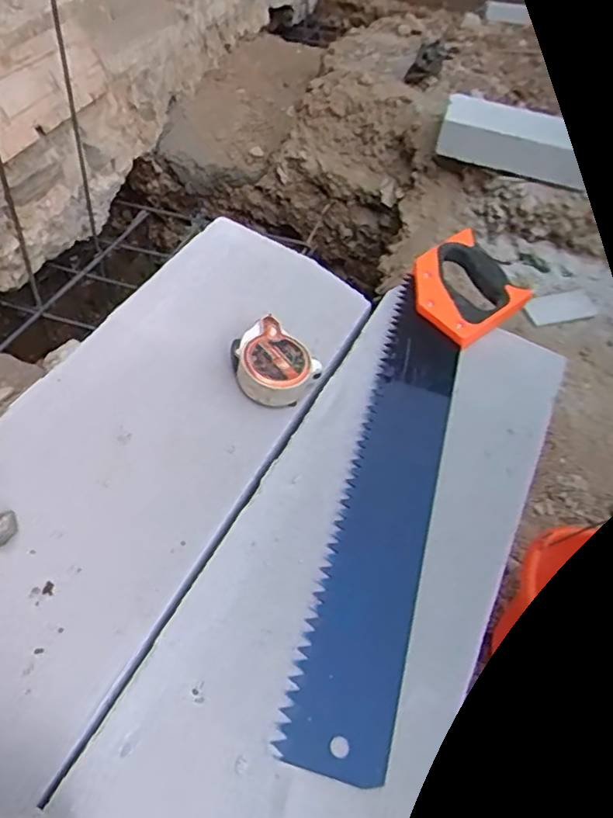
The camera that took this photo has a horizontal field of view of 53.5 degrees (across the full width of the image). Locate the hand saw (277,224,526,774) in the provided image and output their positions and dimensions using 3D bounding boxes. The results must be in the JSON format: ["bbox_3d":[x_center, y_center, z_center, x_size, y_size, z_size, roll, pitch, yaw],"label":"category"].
[{"bbox_3d":[0.104,0.021,0.534,0.118,0.045,0.551,16,49,8],"label":"hand saw"}]

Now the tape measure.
[{"bbox_3d":[-0.031,-0.038,0.537,0.068,0.038,0.059,33,53,21],"label":"tape measure"}]

